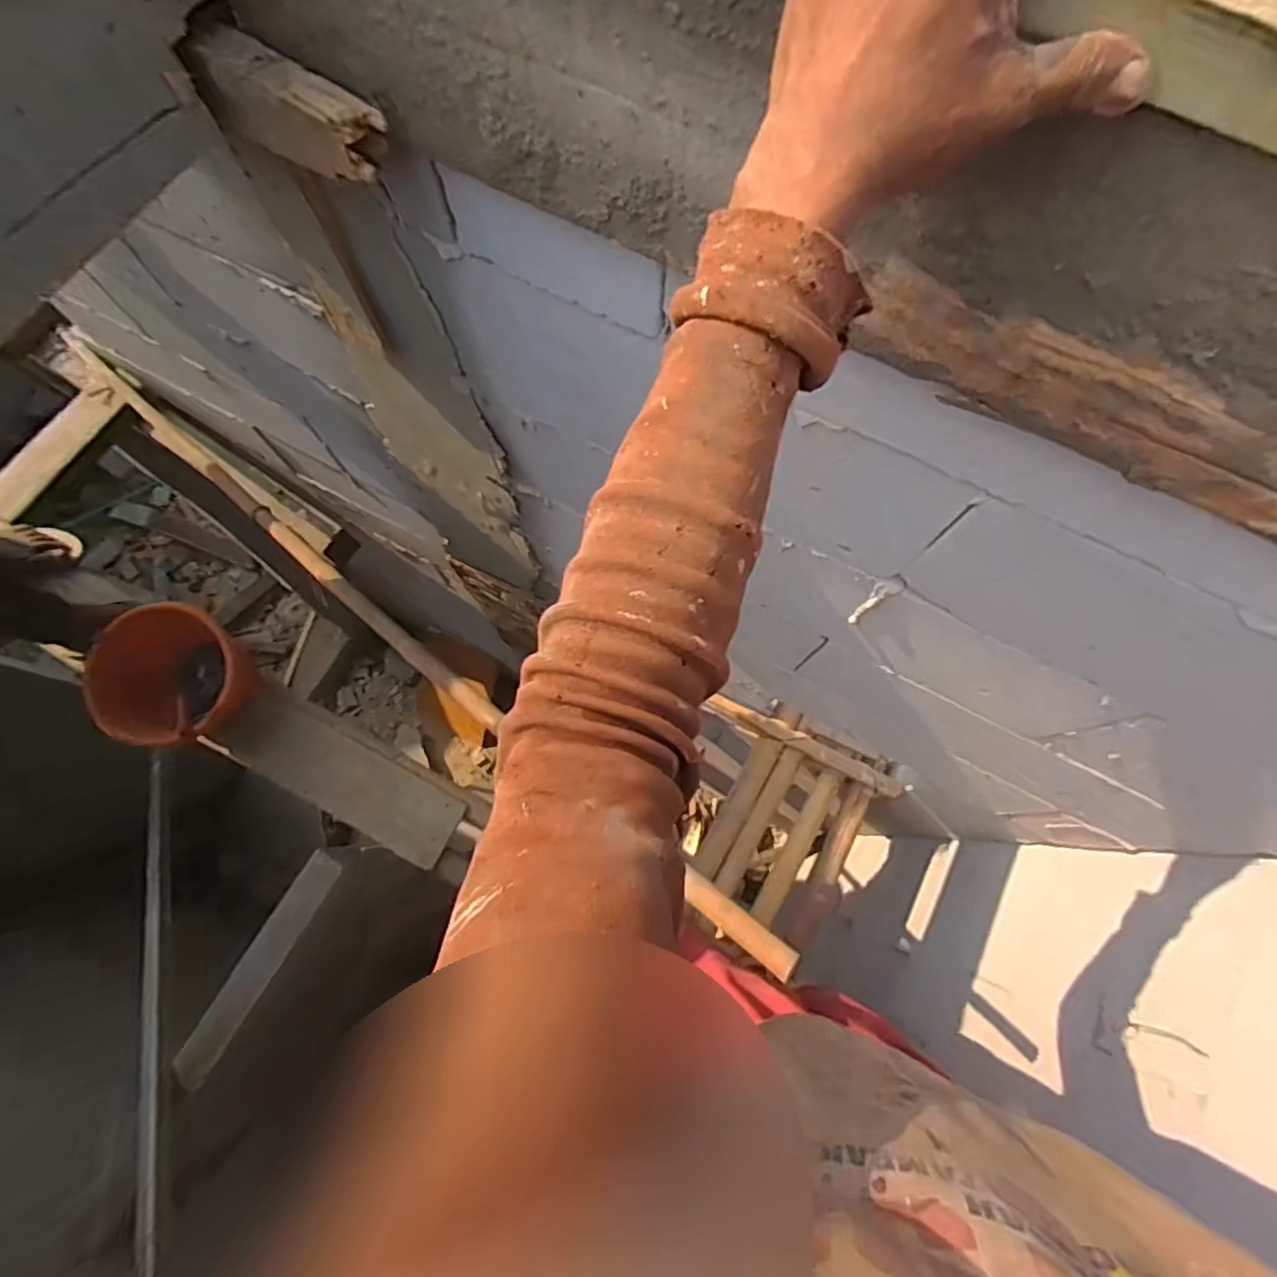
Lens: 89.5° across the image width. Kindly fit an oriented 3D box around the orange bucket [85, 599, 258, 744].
[{"bbox_3d":[-0.840,0.080,1.186,0.219,0.185,0.249,22,75,5],"label":"orange bucket"}]

